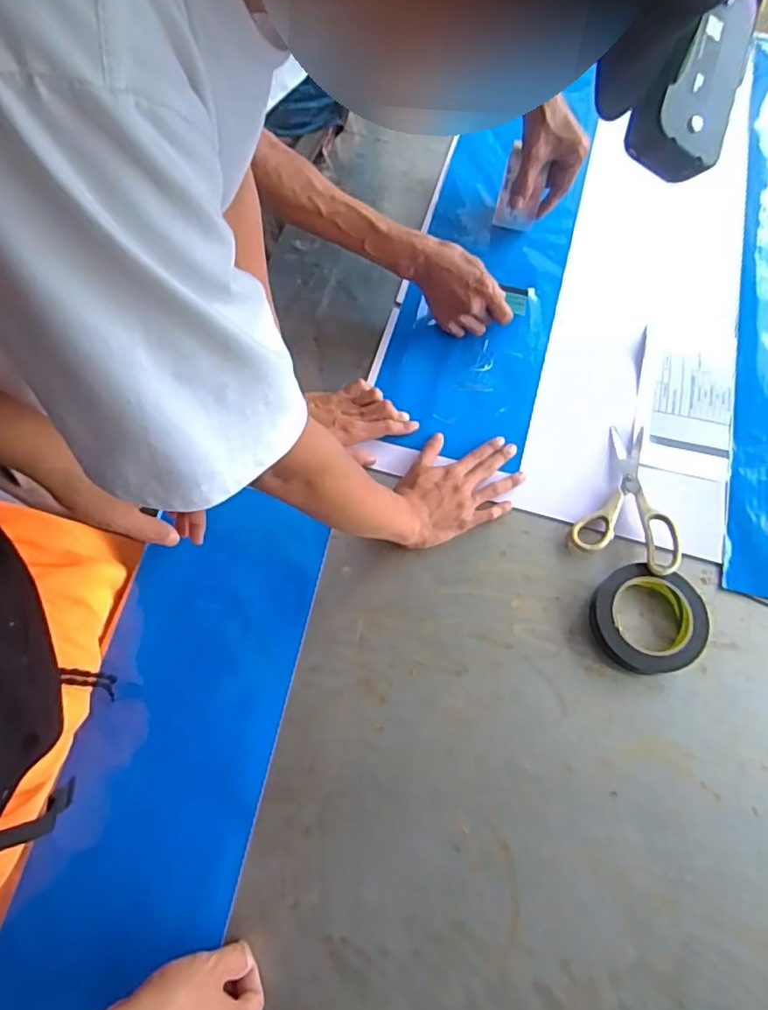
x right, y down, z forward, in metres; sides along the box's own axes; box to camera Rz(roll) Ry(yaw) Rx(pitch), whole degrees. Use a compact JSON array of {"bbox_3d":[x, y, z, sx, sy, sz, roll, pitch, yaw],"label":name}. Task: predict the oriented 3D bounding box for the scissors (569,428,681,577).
[{"bbox_3d":[0.287,-0.007,0.681,0.107,0.030,0.163,22,70,9],"label":"scissors"}]

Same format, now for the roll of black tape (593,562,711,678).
[{"bbox_3d":[0.279,0.119,0.635,0.113,0.025,0.111,0,68,1],"label":"roll of black tape"}]

